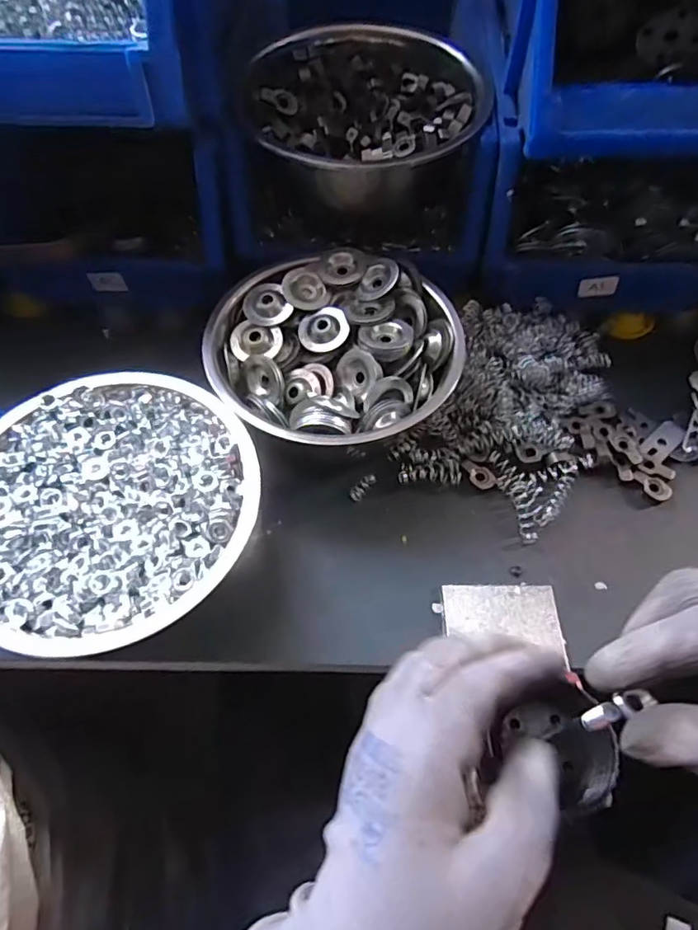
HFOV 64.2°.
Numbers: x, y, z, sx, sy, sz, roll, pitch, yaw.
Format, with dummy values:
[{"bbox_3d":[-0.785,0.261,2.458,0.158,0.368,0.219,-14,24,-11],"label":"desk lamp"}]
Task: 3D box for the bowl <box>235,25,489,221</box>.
[{"bbox_3d":[0.014,-0.285,0.456,0.183,0.077,0.169,-3,62,-1],"label":"bowl"}]

